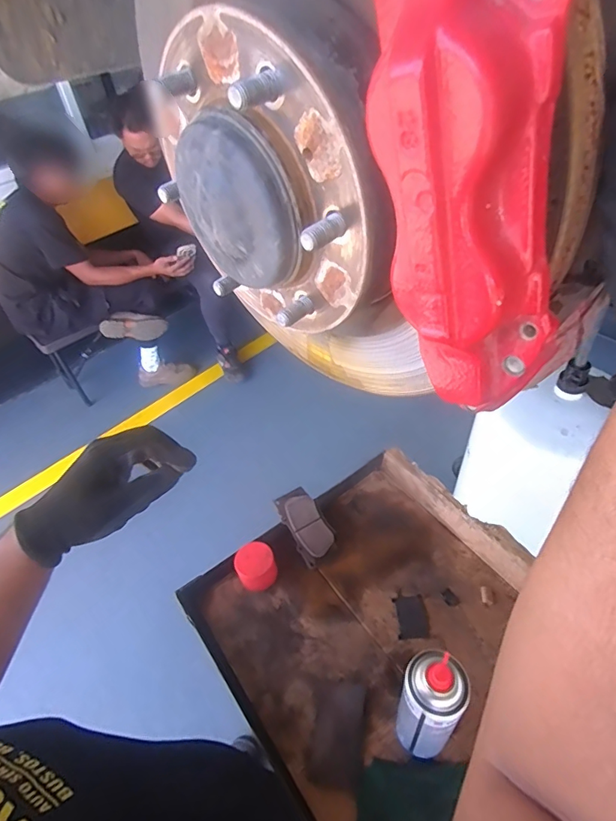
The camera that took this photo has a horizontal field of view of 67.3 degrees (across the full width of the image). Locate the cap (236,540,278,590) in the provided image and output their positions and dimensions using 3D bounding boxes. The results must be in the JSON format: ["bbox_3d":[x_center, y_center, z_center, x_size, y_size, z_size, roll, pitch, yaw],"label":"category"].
[{"bbox_3d":[-0.087,0.260,0.773,0.062,0.047,0.061,-4,45,4],"label":"cap"}]

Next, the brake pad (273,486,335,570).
[{"bbox_3d":[-0.005,0.200,0.813,0.064,0.012,0.126,-32,70,-5],"label":"brake pad"}]

